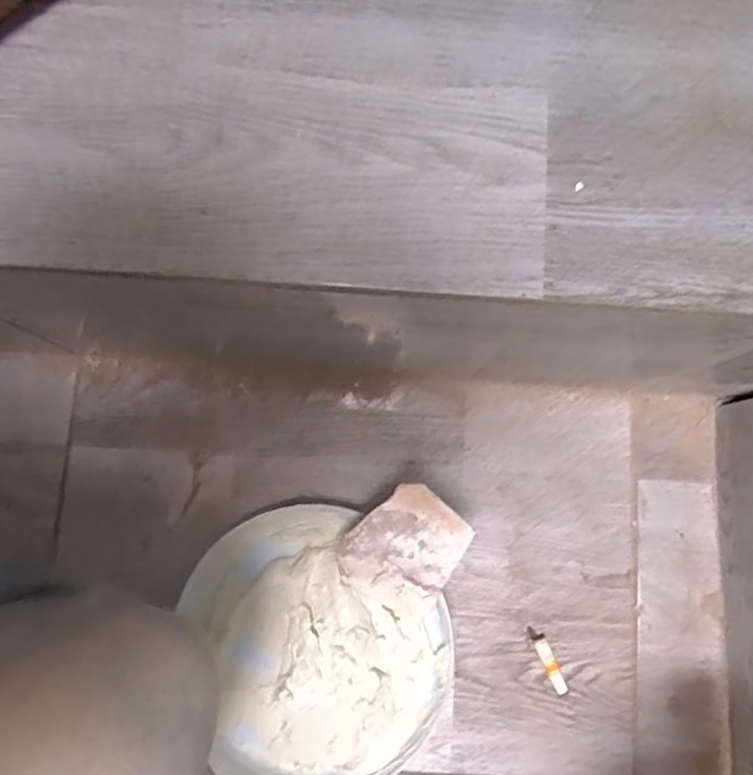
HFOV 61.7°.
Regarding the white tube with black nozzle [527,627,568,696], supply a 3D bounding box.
[{"bbox_3d":[0.118,0.187,0.432,0.010,0.008,0.047,-26,81,-5],"label":"white tube with black nozzle"}]

